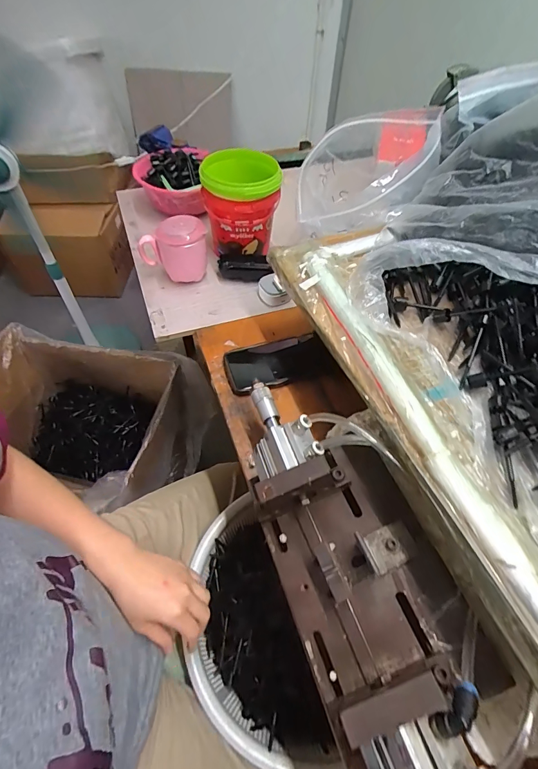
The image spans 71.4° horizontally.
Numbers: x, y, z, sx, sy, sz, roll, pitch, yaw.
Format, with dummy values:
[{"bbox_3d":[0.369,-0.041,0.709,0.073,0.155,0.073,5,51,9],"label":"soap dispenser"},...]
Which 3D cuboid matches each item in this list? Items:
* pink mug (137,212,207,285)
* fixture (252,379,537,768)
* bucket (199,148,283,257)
[{"bbox_3d":[-0.163,-0.227,0.645,0.109,0.097,0.071,-7,53,-8],"label":"pink mug"},{"bbox_3d":[0.084,0.164,0.339,0.134,0.093,0.429,-16,55,-14],"label":"fixture"},{"bbox_3d":[-0.049,-0.316,0.662,0.128,0.133,0.116,-9,54,-9],"label":"bucket"}]

